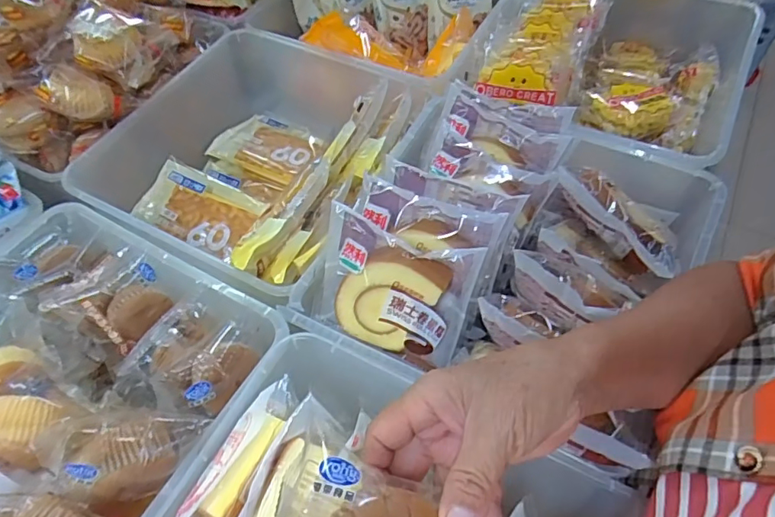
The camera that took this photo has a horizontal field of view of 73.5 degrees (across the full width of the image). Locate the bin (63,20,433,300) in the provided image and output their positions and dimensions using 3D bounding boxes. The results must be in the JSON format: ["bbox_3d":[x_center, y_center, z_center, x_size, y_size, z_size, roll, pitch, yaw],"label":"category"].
[{"bbox_3d":[-0.128,-0.098,0.542,0.285,0.128,0.274,20,58,17],"label":"bin"}]

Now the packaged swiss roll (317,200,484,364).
[{"bbox_3d":[0.004,0.024,0.407,0.117,0.103,0.023,18,20,9],"label":"packaged swiss roll"}]

